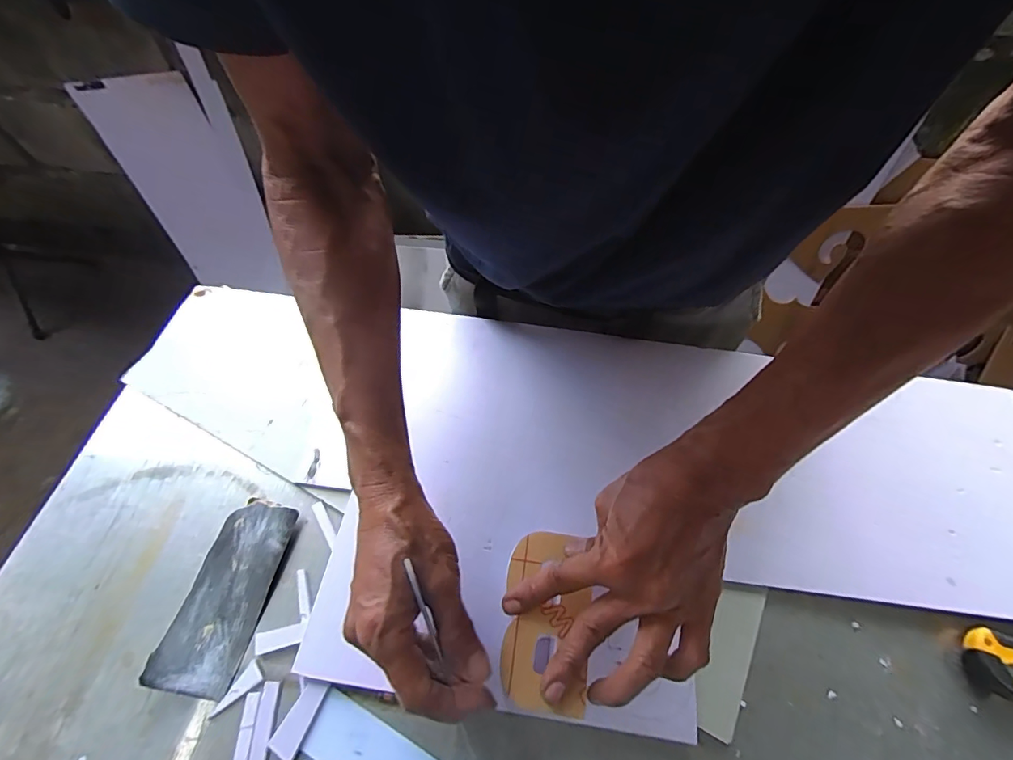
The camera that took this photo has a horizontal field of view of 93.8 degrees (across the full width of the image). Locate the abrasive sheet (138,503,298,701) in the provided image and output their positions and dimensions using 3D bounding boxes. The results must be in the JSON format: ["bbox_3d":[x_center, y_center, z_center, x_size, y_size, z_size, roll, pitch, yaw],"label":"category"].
[{"bbox_3d":[-0.218,0.164,0.368,0.060,0.013,0.133,10,59,6],"label":"abrasive sheet"}]

